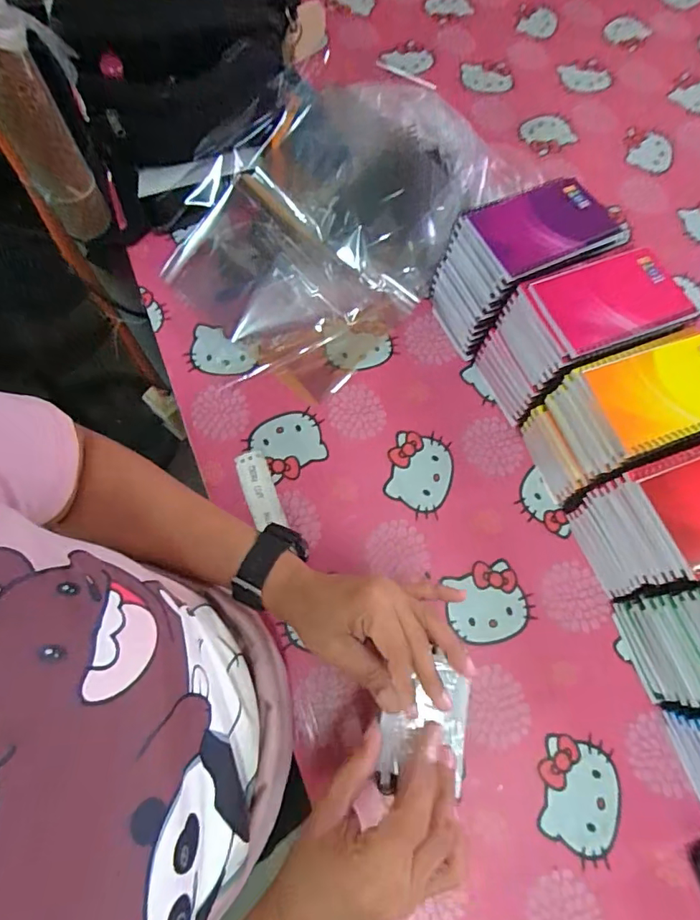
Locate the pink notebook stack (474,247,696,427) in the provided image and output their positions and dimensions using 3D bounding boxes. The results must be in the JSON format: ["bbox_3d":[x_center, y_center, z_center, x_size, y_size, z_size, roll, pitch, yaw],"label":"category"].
[{"bbox_3d":[0.232,-0.123,0.505,0.147,0.133,0.094,-20,71,-9],"label":"pink notebook stack"}]

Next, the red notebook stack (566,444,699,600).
[{"bbox_3d":[0.297,0.051,0.440,0.130,0.133,0.093,-20,71,-9],"label":"red notebook stack"}]

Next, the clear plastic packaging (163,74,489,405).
[{"bbox_3d":[-0.026,-0.291,0.590,0.290,0.079,0.400,32,72,10],"label":"clear plastic packaging"}]

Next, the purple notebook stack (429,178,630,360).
[{"bbox_3d":[0.180,-0.204,0.533,0.141,0.135,0.100,-20,71,-9],"label":"purple notebook stack"}]

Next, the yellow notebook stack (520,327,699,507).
[{"bbox_3d":[0.267,-0.039,0.472,0.135,0.136,0.089,-20,71,-9],"label":"yellow notebook stack"}]

